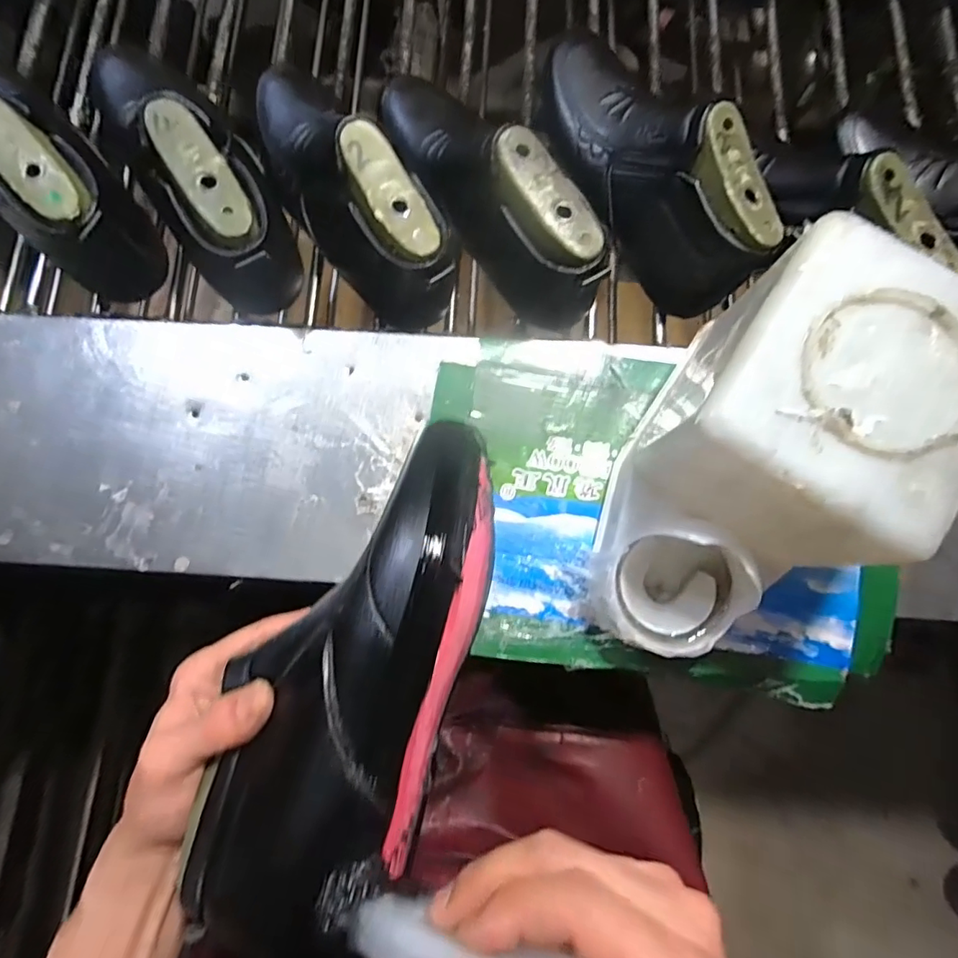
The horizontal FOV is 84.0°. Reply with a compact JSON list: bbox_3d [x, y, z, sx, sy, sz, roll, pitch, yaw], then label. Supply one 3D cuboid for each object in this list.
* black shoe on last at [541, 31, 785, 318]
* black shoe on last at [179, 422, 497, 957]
[{"bbox_3d":[0.142,-0.274,0.458,0.081,0.101,0.279,-32,80,-7],"label":"black shoe on last"},{"bbox_3d":[-0.055,0.082,0.272,0.102,0.091,0.248,19,66,5],"label":"black shoe on last"}]

